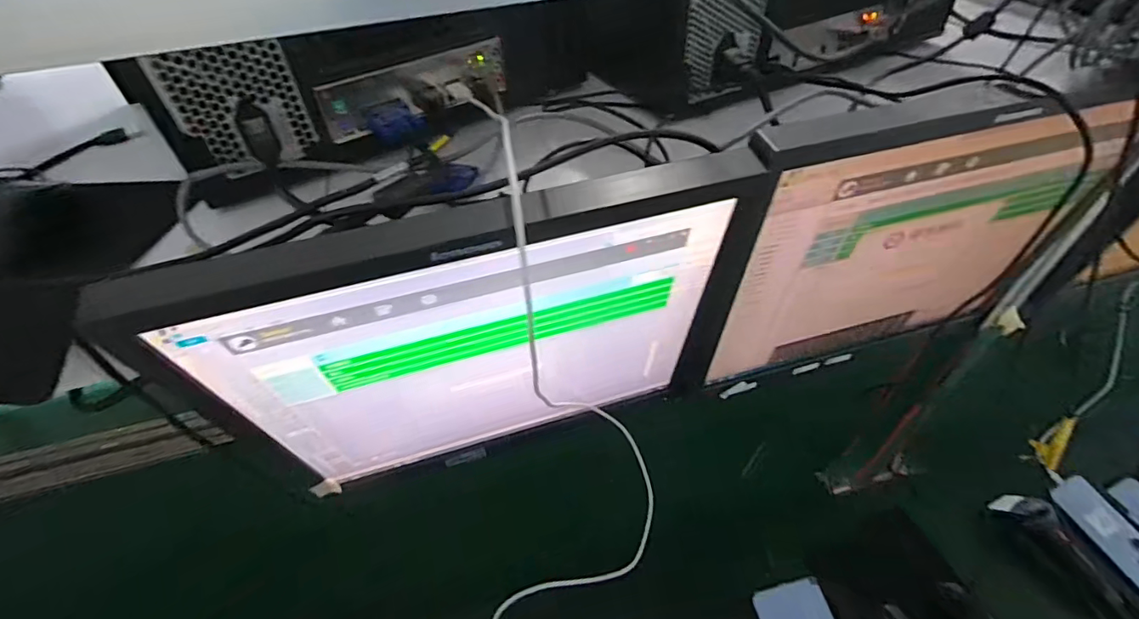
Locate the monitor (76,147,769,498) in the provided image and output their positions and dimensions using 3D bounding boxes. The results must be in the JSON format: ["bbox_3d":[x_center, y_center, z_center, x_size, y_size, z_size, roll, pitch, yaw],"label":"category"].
[{"bbox_3d":[-0.056,0.034,0.393,0.377,0.294,0.067,-15,47,-10],"label":"monitor"}]

